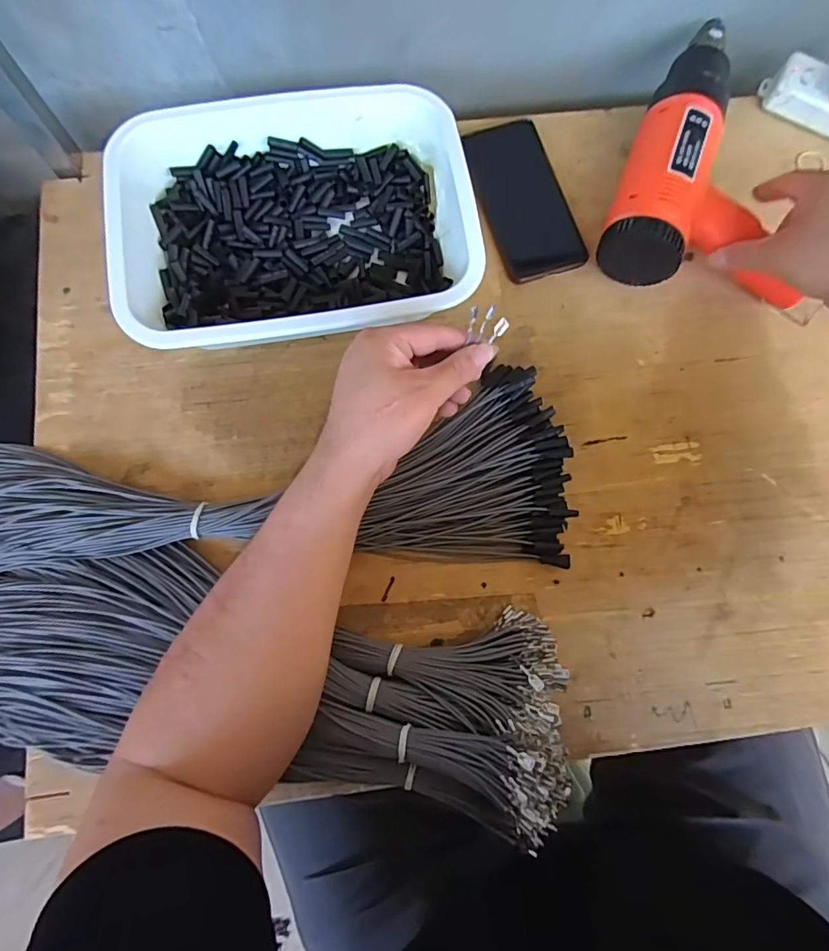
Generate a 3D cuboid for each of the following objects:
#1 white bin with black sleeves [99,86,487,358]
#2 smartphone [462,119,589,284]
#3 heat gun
[{"bbox_3d":[-0.102,-0.221,0.442,0.290,0.072,0.220,-10,80,-3],"label":"white bin with black sleeves"},{"bbox_3d":[0.105,-0.269,0.489,0.080,0.009,0.163,-16,80,-4],"label":"smartphone"},{"bbox_3d":[0.287,-0.282,0.456,0.181,0.068,0.254,19,79,2],"label":"heat gun"}]

